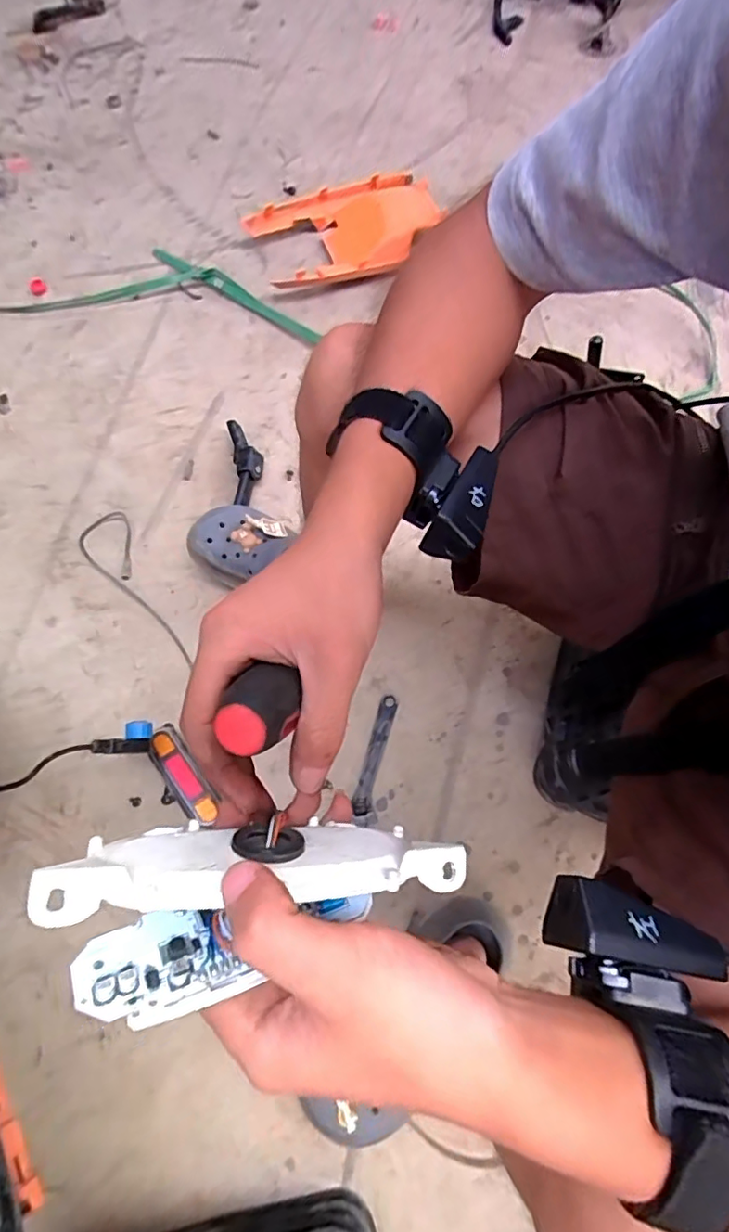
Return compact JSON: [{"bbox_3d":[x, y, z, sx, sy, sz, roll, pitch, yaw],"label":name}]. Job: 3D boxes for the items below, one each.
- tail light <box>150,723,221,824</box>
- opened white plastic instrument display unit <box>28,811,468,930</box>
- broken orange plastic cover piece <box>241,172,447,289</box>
[{"bbox_3d":[-0.239,0.204,0.713,0.040,0.043,0.138,-35,71,-10],"label":"tail light"},{"bbox_3d":[-0.039,0.098,0.219,0.155,0.042,0.029,6,66,-21],"label":"opened white plastic instrument display unit"},{"bbox_3d":[-0.029,-0.803,1.126,0.390,0.041,0.291,-23,69,-6],"label":"broken orange plastic cover piece"}]

